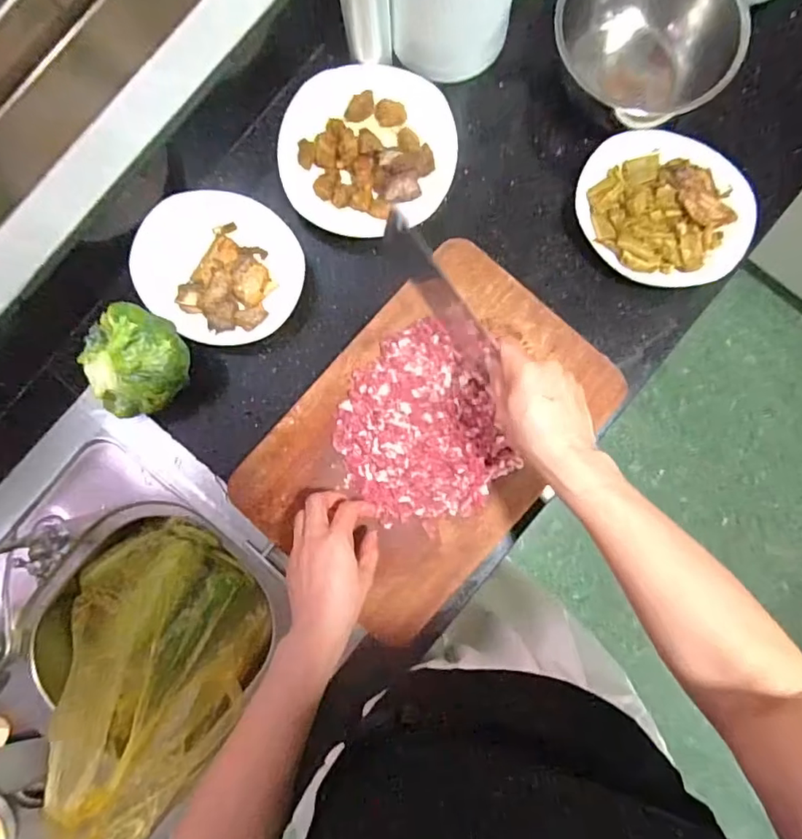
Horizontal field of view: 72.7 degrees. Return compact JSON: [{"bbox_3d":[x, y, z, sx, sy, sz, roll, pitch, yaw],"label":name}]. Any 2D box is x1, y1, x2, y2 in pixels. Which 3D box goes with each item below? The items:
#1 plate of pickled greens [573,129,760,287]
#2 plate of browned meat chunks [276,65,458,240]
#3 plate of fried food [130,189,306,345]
[{"bbox_3d":[0.293,-0.236,0.616,0.193,0.042,0.158,25,87,3],"label":"plate of pickled greens"},{"bbox_3d":[-0.038,-0.307,0.628,0.194,0.042,0.182,0,86,1],"label":"plate of browned meat chunks"},{"bbox_3d":[-0.204,-0.171,0.617,0.178,0.047,0.162,16,86,3],"label":"plate of fried food"}]

